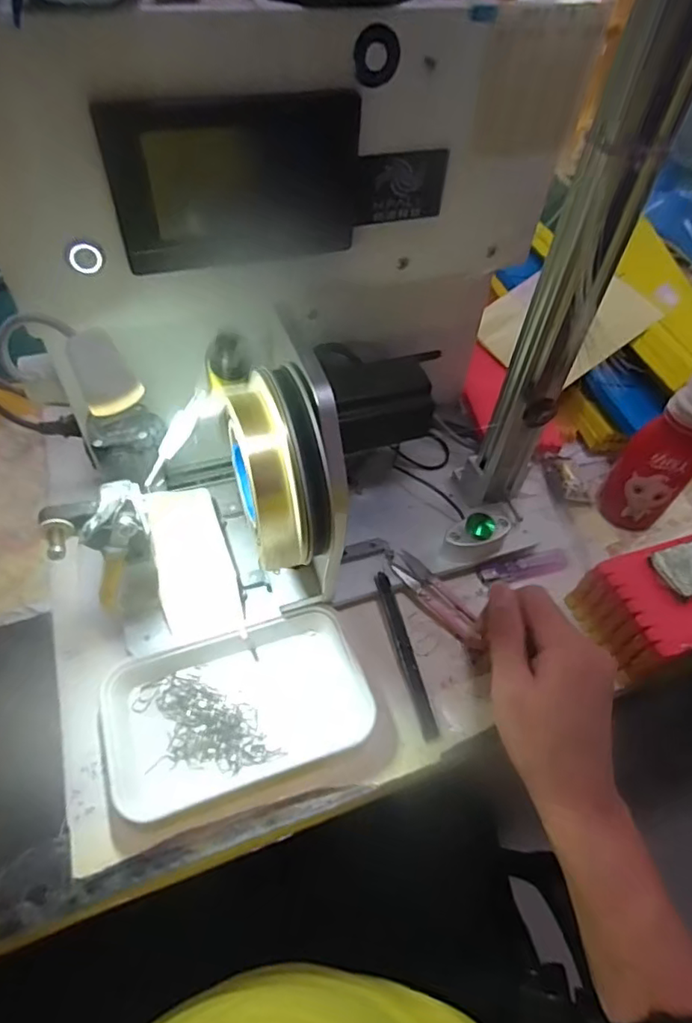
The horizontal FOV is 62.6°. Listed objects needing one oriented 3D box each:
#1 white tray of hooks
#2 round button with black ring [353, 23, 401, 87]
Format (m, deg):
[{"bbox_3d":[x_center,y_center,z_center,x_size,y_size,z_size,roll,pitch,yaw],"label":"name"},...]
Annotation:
[{"bbox_3d":[-0.075,0.135,0.399,0.173,0.028,0.104,-15,56,-15],"label":"white tray of hooks"},{"bbox_3d":[0.016,-0.238,0.298,0.026,0.025,0.004,-26,60,-21],"label":"round button with black ring"}]

